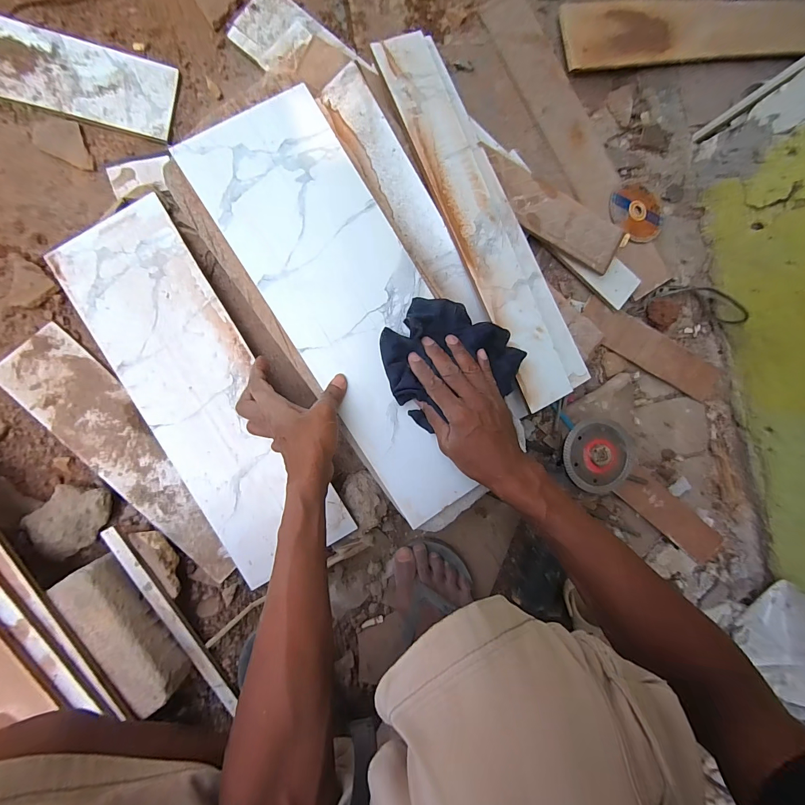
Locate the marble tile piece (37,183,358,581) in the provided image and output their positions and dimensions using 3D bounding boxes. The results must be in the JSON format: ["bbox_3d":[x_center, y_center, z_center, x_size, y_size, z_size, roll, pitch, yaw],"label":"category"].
[{"bbox_3d":[-0.254,-0.008,0.474,0.157,0.010,0.479,-30,93,1],"label":"marble tile piece"}]

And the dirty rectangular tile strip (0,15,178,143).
[{"bbox_3d":[-0.451,-0.422,0.469,0.289,0.005,0.099,9,90,-12],"label":"dirty rectangular tile strip"}]

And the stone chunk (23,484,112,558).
[{"bbox_3d":[-0.416,0.144,0.467,0.073,0.036,0.095,38,84,-7],"label":"stone chunk"}]

